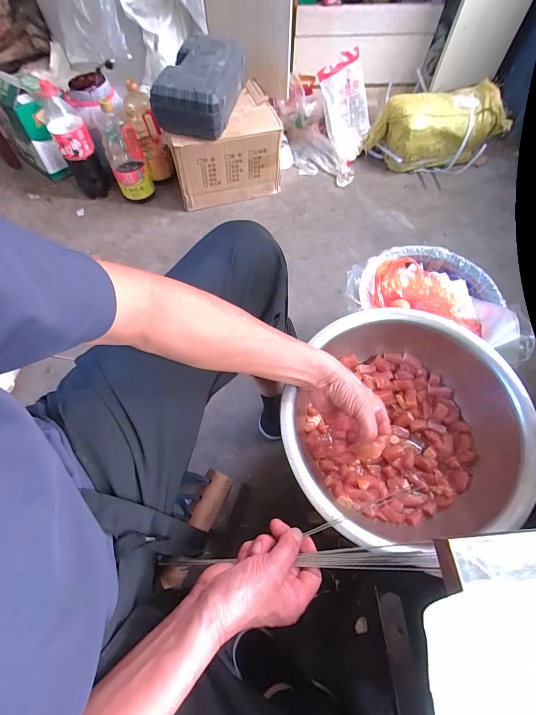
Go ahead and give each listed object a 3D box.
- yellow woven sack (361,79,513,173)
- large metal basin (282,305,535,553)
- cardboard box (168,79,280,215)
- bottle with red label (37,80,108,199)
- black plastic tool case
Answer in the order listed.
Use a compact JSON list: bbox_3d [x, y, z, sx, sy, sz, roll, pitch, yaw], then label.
[{"bbox_3d":[0.562,-0.763,1.087,0.411,0.211,0.164,8,63,4],"label":"yellow woven sack"},{"bbox_3d":[0.180,0.087,0.451,0.298,0.110,0.286,0,63,0],"label":"large metal basin"},{"bbox_3d":[-0.139,-0.661,1.040,0.318,0.235,0.220,-13,63,-7],"label":"cardboard box"},{"bbox_3d":[-0.597,-0.653,1.006,0.100,0.319,0.123,-26,65,-13],"label":"bottle with red label"},{"bbox_3d":[-0.183,-0.750,0.892,0.176,0.122,0.307,12,63,6],"label":"black plastic tool case"}]

